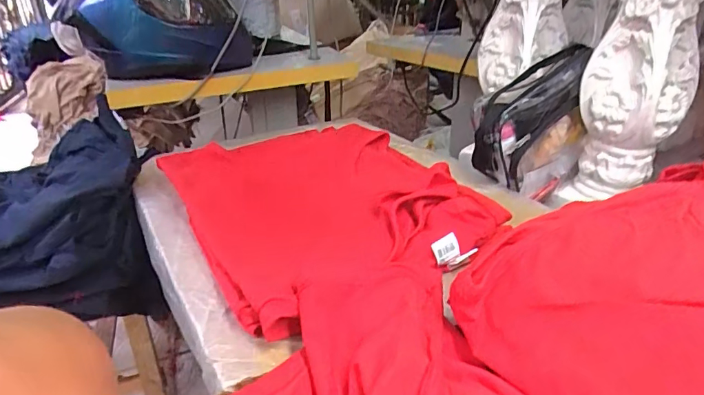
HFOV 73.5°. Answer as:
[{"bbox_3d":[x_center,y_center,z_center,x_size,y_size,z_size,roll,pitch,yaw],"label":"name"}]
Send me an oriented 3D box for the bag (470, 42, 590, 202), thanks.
[{"bbox_3d":[0.296,-0.097,0.718,0.237,0.202,0.075,-32,26,-9],"label":"bag"}]

